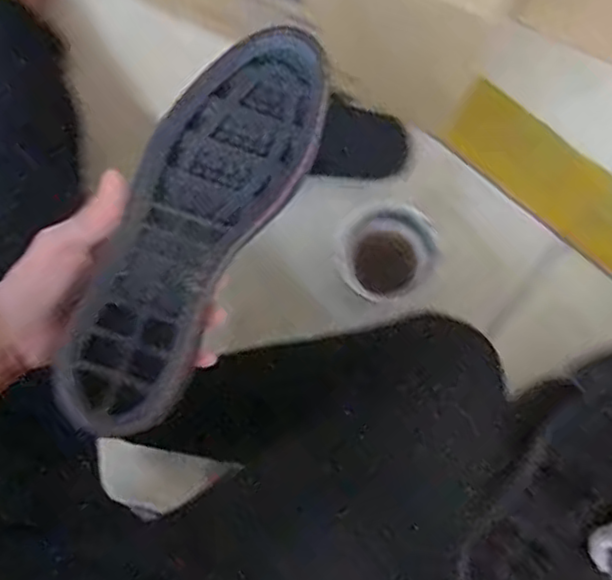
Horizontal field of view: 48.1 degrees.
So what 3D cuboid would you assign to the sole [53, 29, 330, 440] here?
[{"bbox_3d":[-0.073,-0.040,0.438,0.090,0.029,0.271,26,81,6],"label":"sole"}]

